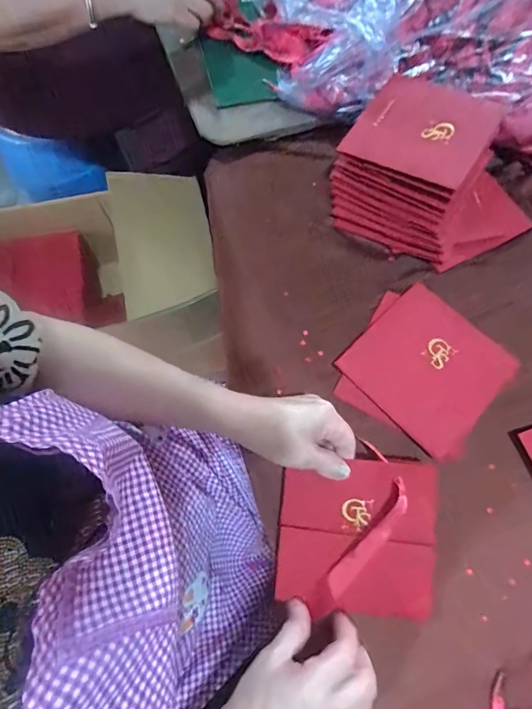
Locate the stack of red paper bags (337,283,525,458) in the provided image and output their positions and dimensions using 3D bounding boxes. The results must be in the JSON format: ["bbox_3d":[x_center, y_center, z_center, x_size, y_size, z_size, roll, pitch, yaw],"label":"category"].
[{"bbox_3d":[0.175,0.015,0.422,0.137,0.020,0.145,-42,76,-14],"label":"stack of red paper bags"}]

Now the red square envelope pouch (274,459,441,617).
[{"bbox_3d":[0.083,0.168,0.367,0.138,0.018,0.135,0,80,12],"label":"red square envelope pouch"}]

